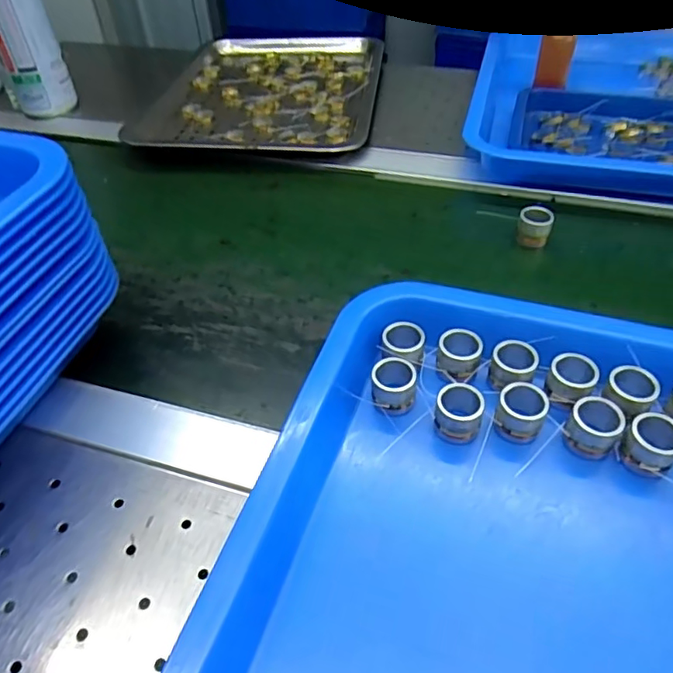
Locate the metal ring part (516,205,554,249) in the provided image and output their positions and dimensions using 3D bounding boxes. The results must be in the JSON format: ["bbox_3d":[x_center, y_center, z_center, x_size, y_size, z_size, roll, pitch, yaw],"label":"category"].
[{"bbox_3d":[0.156,-0.085,0.439,0.025,0.029,0.019,11,48,14],"label":"metal ring part"}]

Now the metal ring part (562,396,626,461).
[{"bbox_3d":[0.135,0.049,0.291,0.025,0.026,0.024,-2,46,2],"label":"metal ring part"}]

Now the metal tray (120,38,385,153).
[{"bbox_3d":[-0.081,-0.294,0.655,0.256,0.020,0.321,4,46,7],"label":"metal tray"}]

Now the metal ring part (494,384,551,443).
[{"bbox_3d":[0.100,0.042,0.299,0.025,0.023,0.023,13,48,16],"label":"metal ring part"}]

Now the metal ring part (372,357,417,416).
[{"bbox_3d":[0.033,0.029,0.316,0.024,0.025,0.024,0,46,4],"label":"metal ring part"}]

